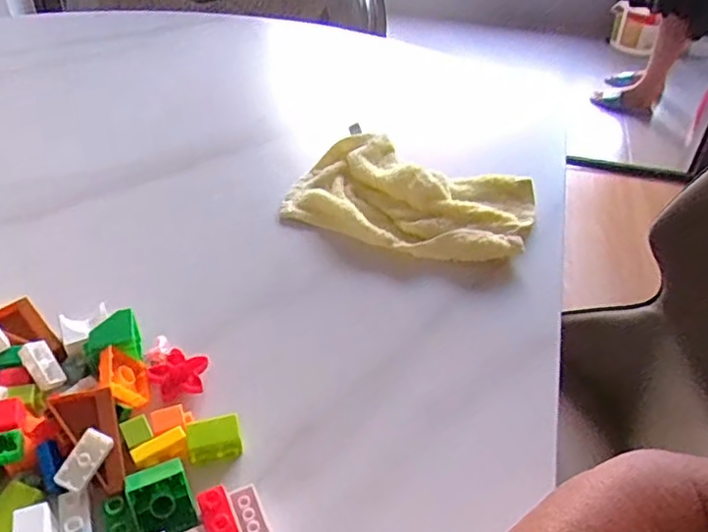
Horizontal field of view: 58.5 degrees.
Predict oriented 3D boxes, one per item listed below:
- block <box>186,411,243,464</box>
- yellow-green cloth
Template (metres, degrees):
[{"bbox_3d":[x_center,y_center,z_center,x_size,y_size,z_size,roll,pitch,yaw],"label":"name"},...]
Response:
[{"bbox_3d":[-0.085,0.107,0.385,0.032,0.016,0.025,-9,42,-13],"label":"block"},{"bbox_3d":[0.053,-0.066,0.574,0.209,0.034,0.136,17,43,16],"label":"yellow-green cloth"}]

